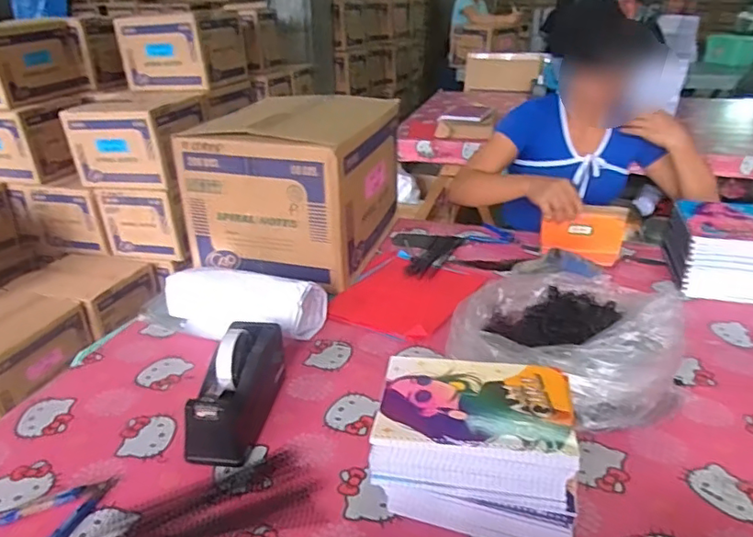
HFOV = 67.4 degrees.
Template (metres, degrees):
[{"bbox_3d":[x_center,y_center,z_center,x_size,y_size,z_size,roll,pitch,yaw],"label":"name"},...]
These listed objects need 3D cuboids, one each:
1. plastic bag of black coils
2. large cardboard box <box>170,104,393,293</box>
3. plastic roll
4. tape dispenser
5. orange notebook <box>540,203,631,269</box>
[{"bbox_3d":[0.268,0.094,0.796,0.284,0.158,0.232,13,29,25],"label":"plastic bag of black coils"},{"bbox_3d":[-0.162,-0.180,1.207,0.328,0.285,0.382,8,28,17],"label":"large cardboard box"},{"bbox_3d":[-0.231,0.053,0.967,0.262,0.106,0.116,8,28,18],"label":"plastic roll"},{"bbox_3d":[-0.180,0.151,0.761,0.079,0.119,0.207,3,27,7],"label":"tape dispenser"},{"bbox_3d":[0.420,-0.071,1.146,0.156,0.117,0.017,7,20,11],"label":"orange notebook"}]

